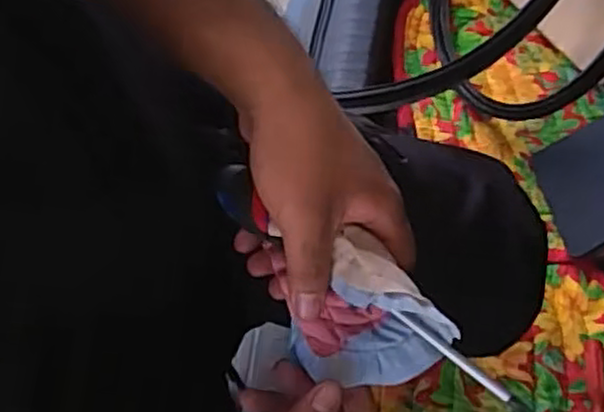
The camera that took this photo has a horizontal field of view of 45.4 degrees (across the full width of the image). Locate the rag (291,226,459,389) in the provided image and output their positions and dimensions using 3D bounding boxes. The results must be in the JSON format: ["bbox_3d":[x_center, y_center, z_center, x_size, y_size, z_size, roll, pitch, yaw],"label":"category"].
[{"bbox_3d":[0.036,0.065,0.388,0.061,0.066,0.071,-39,67,-20],"label":"rag"}]

